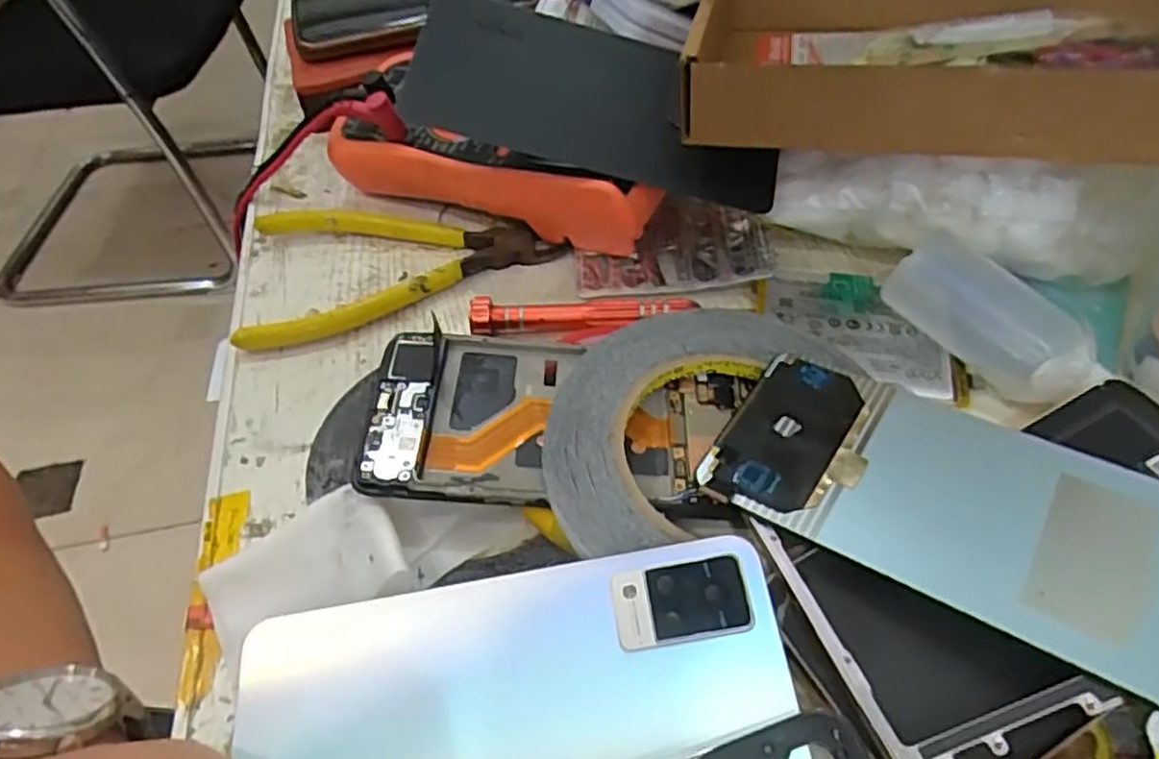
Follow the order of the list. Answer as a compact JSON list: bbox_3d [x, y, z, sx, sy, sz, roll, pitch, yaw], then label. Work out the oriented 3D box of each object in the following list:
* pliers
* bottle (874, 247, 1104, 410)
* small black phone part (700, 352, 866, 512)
[{"bbox_3d":[-0.083,-0.057,0.348,0.147,0.011,0.087,-8,48,-3],"label":"pliers"},{"bbox_3d":[0.159,-0.022,0.278,0.032,0.031,0.075,-32,54,-22],"label":"bottle"},{"bbox_3d":[0.068,0.018,0.241,0.034,0.004,0.065,21,52,30],"label":"small black phone part"}]

